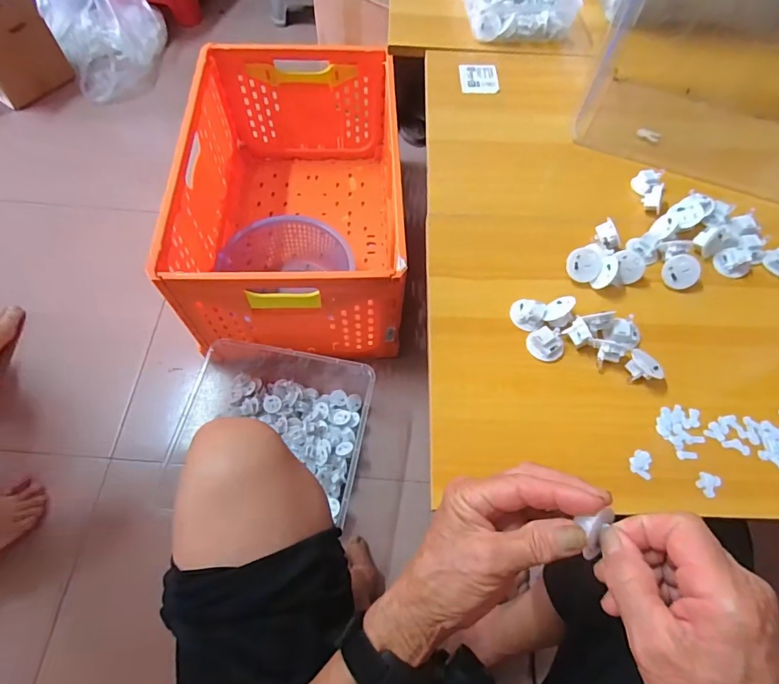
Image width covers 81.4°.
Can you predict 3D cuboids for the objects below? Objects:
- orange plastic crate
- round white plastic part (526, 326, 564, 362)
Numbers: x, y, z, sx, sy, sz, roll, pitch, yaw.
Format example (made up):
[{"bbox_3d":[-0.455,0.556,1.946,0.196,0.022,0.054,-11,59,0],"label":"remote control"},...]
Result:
[{"bbox_3d":[-0.187,-0.293,0.951,0.388,0.301,0.613,-1,63,-3],"label":"orange plastic crate"},{"bbox_3d":[0.143,0.001,0.412,0.032,0.016,0.027,22,65,9],"label":"round white plastic part"}]

